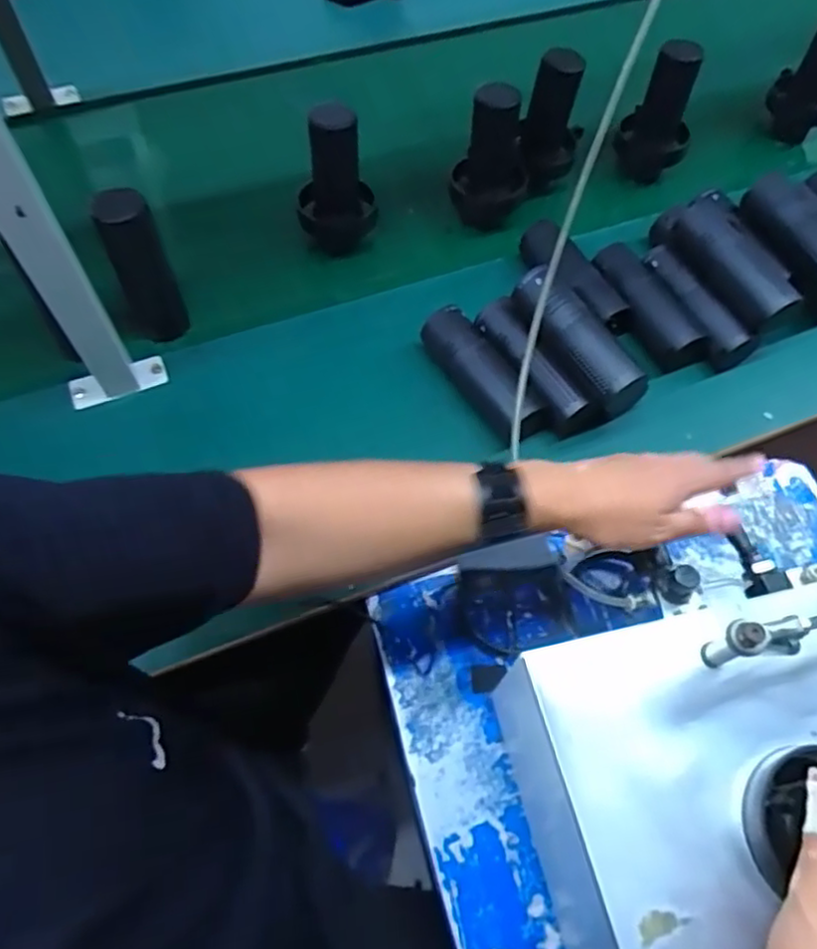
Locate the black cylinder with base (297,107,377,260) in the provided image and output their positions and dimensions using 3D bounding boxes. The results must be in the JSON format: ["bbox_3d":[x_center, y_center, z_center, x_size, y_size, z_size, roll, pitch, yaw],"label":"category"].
[{"bbox_3d":[-0.087,-0.352,0.782,0.092,0.178,0.085,-7,62,-6],"label":"black cylinder with base"}]

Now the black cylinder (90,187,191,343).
[{"bbox_3d":[-0.280,-0.213,0.706,0.052,0.166,0.056,-21,64,-13],"label":"black cylinder"}]

